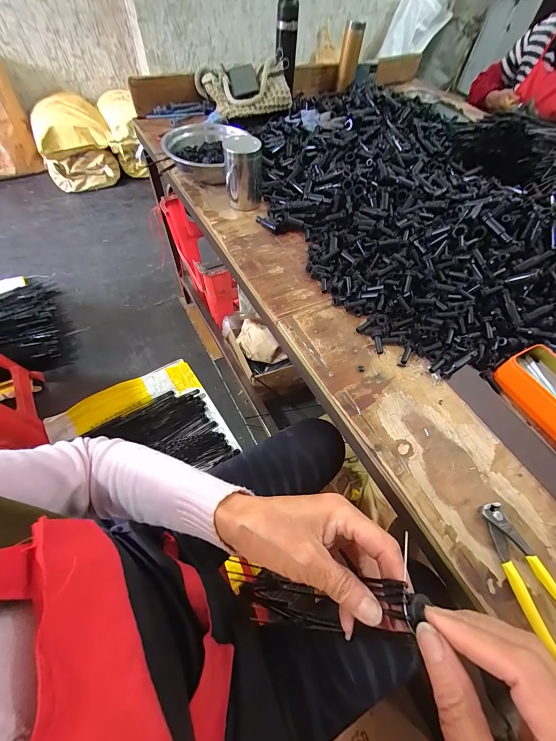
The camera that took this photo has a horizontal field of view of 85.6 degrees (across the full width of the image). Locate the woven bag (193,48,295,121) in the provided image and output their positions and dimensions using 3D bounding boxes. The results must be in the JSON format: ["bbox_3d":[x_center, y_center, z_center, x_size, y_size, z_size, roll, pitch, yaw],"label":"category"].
[{"bbox_3d":[-0.084,-0.855,0.903,0.288,0.079,0.192,-18,61,-14],"label":"woven bag"}]

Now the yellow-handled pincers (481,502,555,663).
[{"bbox_3d":[0.274,0.234,0.327,0.048,0.014,0.162,-11,60,-10],"label":"yellow-handled pincers"}]

